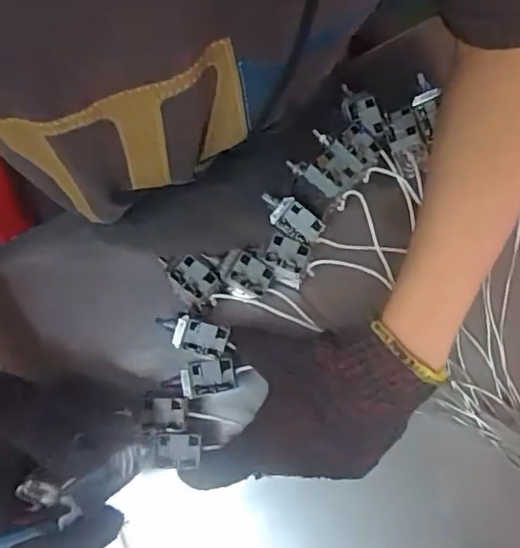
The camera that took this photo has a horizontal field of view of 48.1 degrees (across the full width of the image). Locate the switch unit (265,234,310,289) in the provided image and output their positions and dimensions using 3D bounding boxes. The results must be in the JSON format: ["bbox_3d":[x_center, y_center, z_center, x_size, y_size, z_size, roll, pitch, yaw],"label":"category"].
[{"bbox_3d":[0.019,-0.009,0.434,0.029,0.039,0.027,16,80,2],"label":"switch unit"}]

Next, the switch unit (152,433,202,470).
[{"bbox_3d":[-0.057,0.120,0.396,0.031,0.011,0.023,3,80,0],"label":"switch unit"}]

